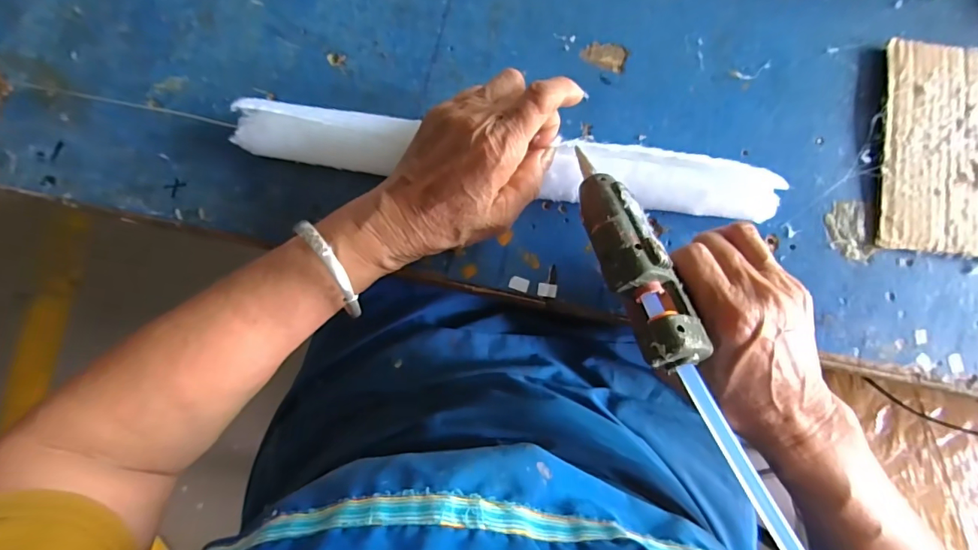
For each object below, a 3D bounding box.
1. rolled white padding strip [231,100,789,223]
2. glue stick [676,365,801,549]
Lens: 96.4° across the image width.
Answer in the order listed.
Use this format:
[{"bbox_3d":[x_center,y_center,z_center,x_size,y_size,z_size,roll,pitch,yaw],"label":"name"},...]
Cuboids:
[{"bbox_3d":[0.016,-0.069,0.269,0.330,0.026,0.033,6,85,-3],"label":"rolled white padding strip"},{"bbox_3d":[0.112,0.096,0.168,0.010,0.007,0.132,-21,64,-4],"label":"glue stick"}]

